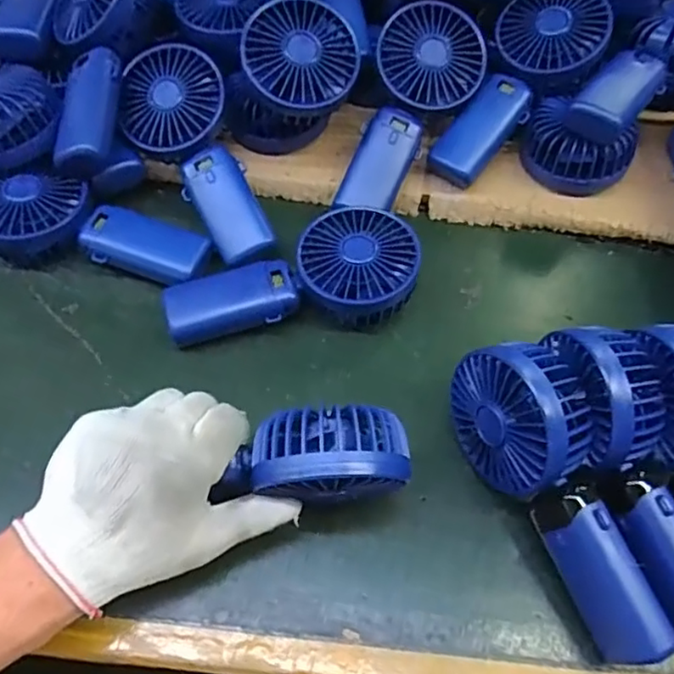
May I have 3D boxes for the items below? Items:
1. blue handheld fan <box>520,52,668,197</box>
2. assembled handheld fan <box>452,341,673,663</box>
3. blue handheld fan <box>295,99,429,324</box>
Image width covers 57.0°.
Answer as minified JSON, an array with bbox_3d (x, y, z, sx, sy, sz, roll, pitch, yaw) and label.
[{"bbox_3d":[0.207,-0.177,0.507,0.086,0.071,0.096,27,61,13],"label":"blue handheld fan"},{"bbox_3d":[0.129,0.091,0.364,0.052,0.082,0.184,-20,74,-15],"label":"assembled handheld fan"},{"bbox_3d":[0.023,-0.093,0.477,0.082,0.056,0.176,10,58,3],"label":"blue handheld fan"}]

